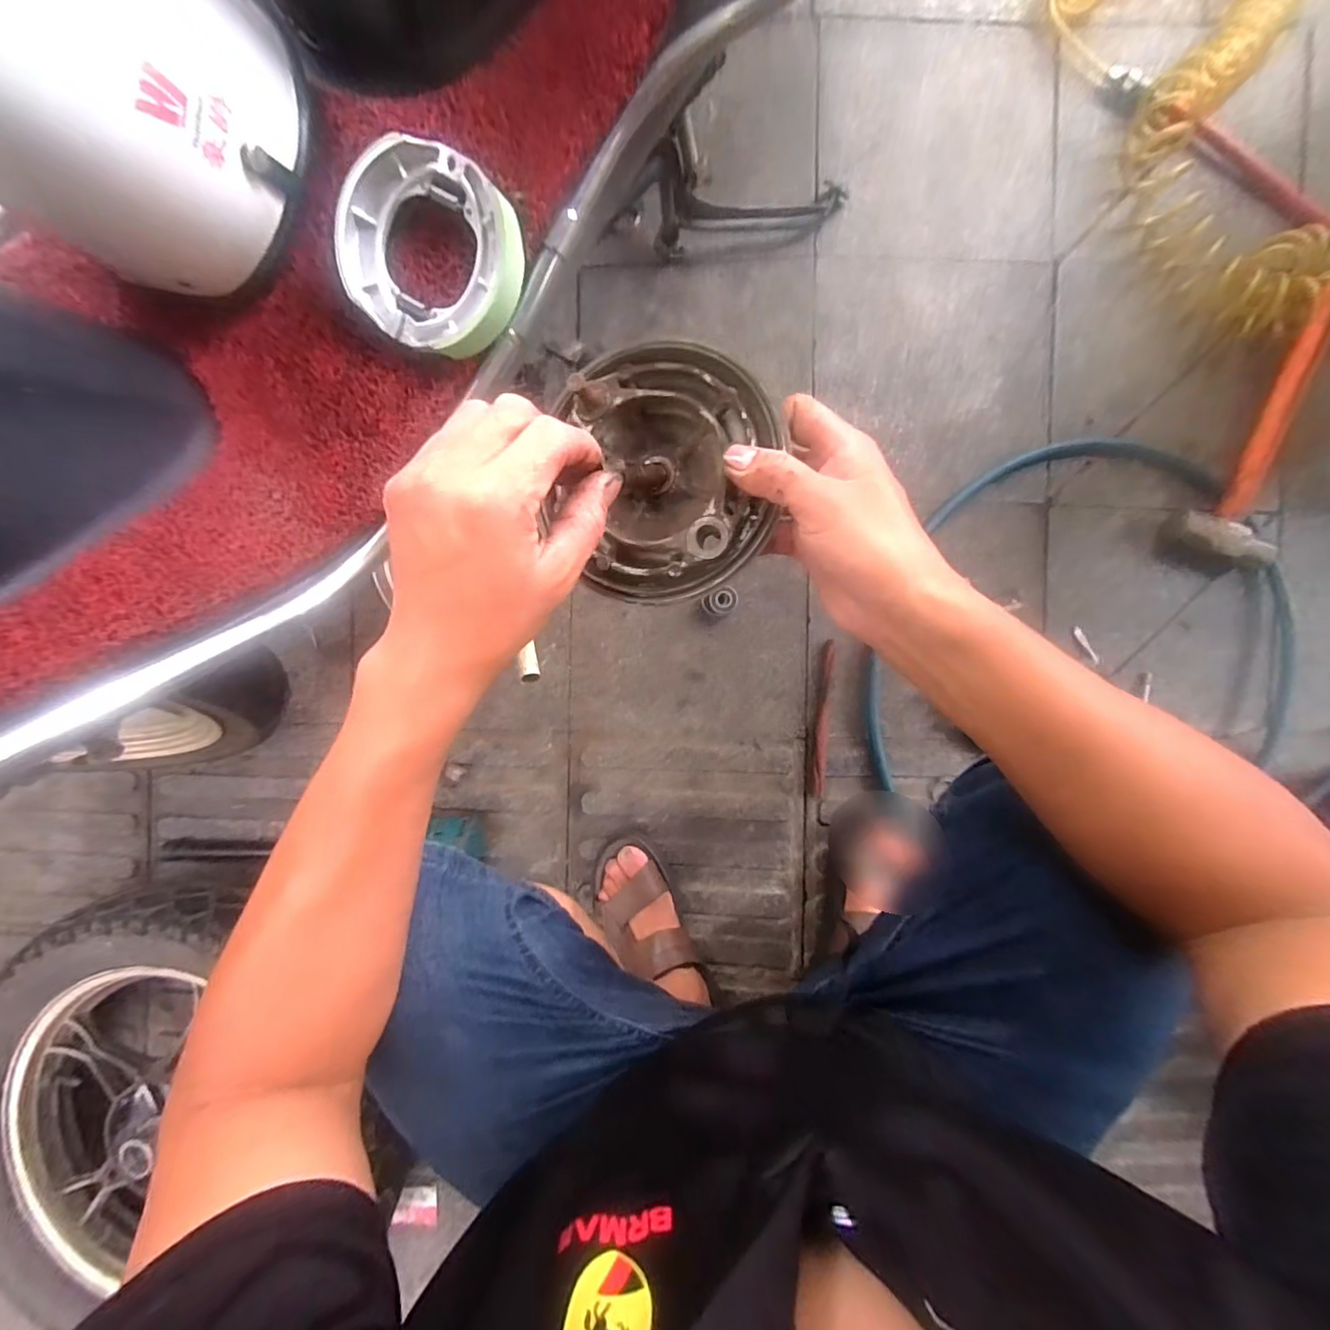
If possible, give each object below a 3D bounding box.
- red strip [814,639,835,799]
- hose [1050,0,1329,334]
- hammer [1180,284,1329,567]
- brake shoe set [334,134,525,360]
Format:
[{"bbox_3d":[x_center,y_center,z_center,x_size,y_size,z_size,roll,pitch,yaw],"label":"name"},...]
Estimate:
[{"bbox_3d":[0.196,0.067,0.689,0.016,0.015,0.194,5,92,6],"label":"red strip"},{"bbox_3d":[0.681,-0.666,0.665,0.289,0.064,0.548,-19,89,6],"label":"hose"},{"bbox_3d":[0.762,-0.283,0.692,0.121,0.072,0.313,20,92,1],"label":"hammer"},{"bbox_3d":[-0.165,-0.288,0.392,0.127,0.028,0.117,32,108,0],"label":"brake shoe set"}]

